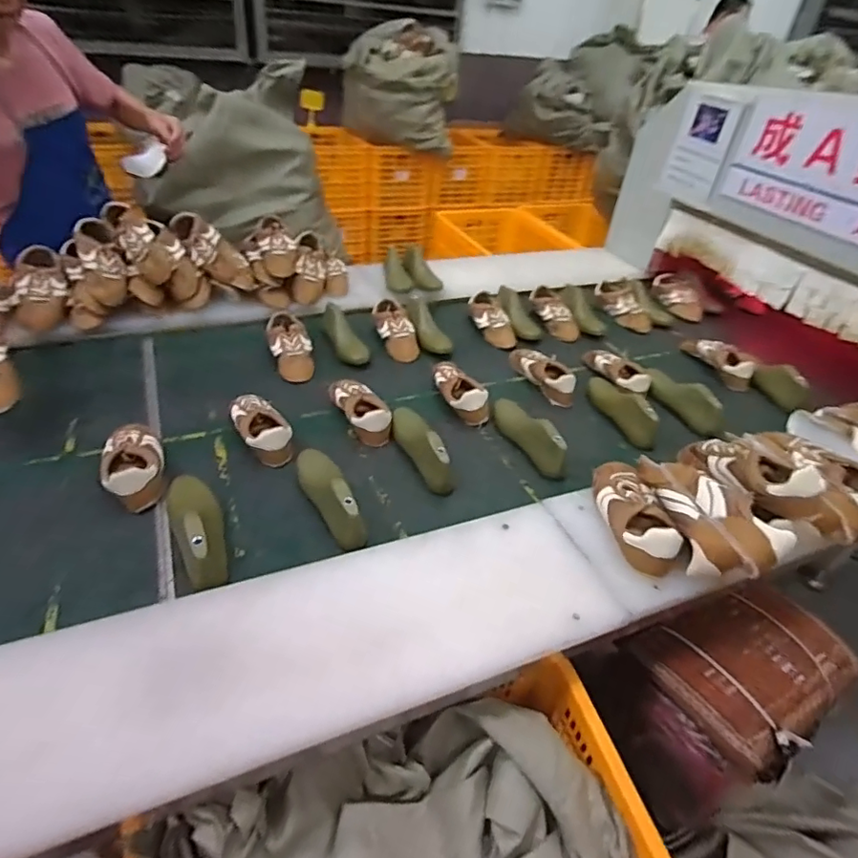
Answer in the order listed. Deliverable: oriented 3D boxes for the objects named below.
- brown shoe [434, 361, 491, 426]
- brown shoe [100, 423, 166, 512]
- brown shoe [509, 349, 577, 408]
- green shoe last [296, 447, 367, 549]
[{"bbox_3d":[0.062,-0.093,1.234,0.087,0.067,0.217,-12,42,-22],"label":"brown shoe"},{"bbox_3d":[-0.524,0.047,0.958,0.102,0.060,0.222,-14,43,-24],"label":"brown shoe"},{"bbox_3d":[0.280,-0.146,1.333,0.087,0.069,0.236,-12,42,-22],"label":"brown shoe"},{"bbox_3d":[-0.181,0.100,0.935,0.069,0.087,0.241,-15,43,-25],"label":"green shoe last"}]

